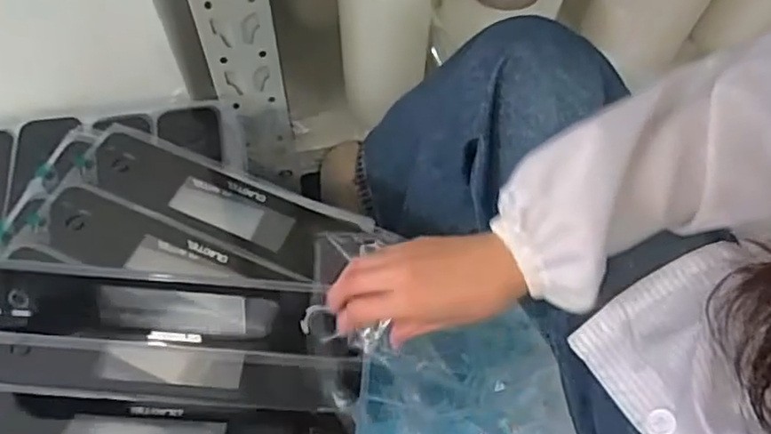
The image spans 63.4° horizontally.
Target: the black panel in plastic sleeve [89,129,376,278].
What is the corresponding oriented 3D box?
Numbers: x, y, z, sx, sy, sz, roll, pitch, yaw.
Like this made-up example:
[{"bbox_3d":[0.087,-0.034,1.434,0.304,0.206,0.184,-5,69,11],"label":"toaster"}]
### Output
[{"bbox_3d":[-0.161,-0.014,0.602,0.277,0.010,0.071,19,62,9],"label":"black panel in plastic sleeve"}]

